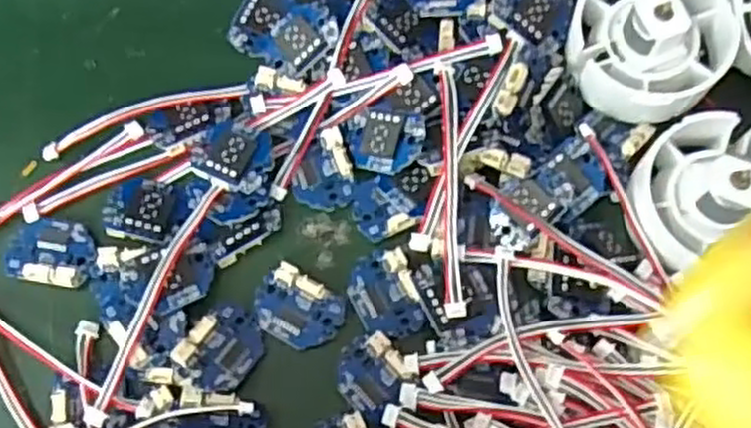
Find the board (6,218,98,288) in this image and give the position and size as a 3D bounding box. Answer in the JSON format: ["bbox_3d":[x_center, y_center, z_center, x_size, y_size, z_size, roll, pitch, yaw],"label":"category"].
[{"bbox_3d":[-0.109,0.012,0.257,0.029,0.006,0.023,11,69,4],"label":"board"}]

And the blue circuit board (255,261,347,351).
[{"bbox_3d":[-0.026,0.031,0.249,0.029,0.004,0.023,32,72,12],"label":"blue circuit board"}]

